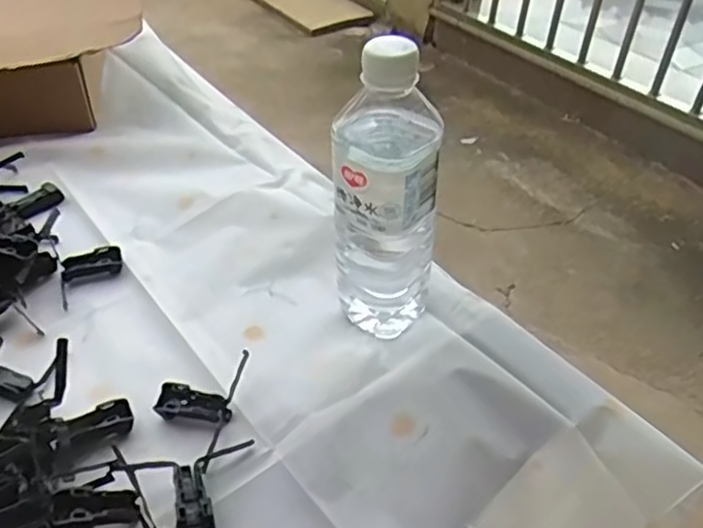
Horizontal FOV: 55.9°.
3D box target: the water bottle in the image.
[{"bbox_3d":[0.024,-0.041,0.440,0.063,0.213,0.058,18,41,15],"label":"water bottle"}]

